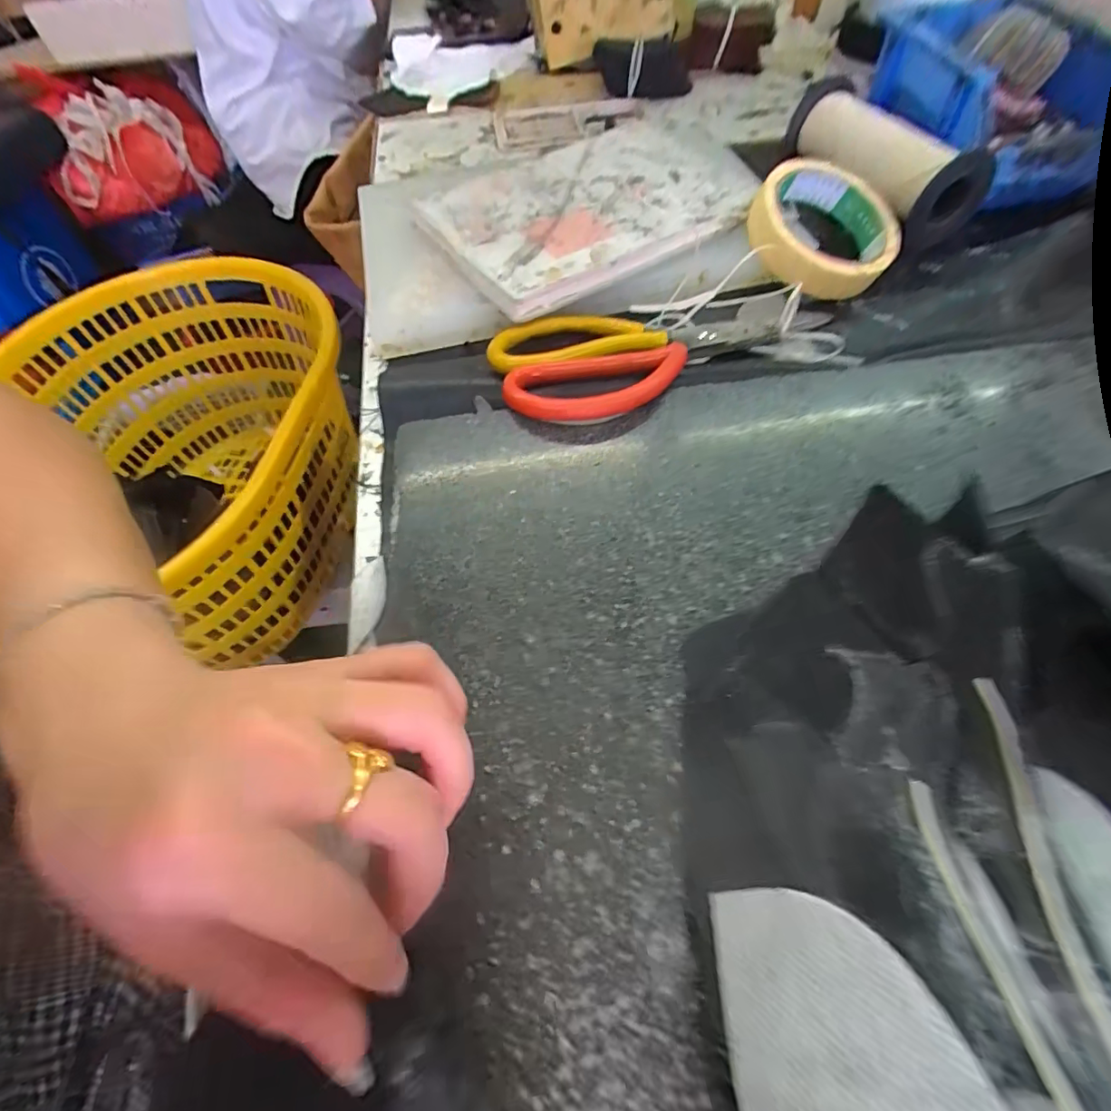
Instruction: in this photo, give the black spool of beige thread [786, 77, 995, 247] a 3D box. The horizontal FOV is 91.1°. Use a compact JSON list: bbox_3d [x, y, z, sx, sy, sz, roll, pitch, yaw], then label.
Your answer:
[{"bbox_3d":[0.230,-0.283,0.391,0.068,0.054,0.151,-16,57,-9],"label":"black spool of beige thread"}]

